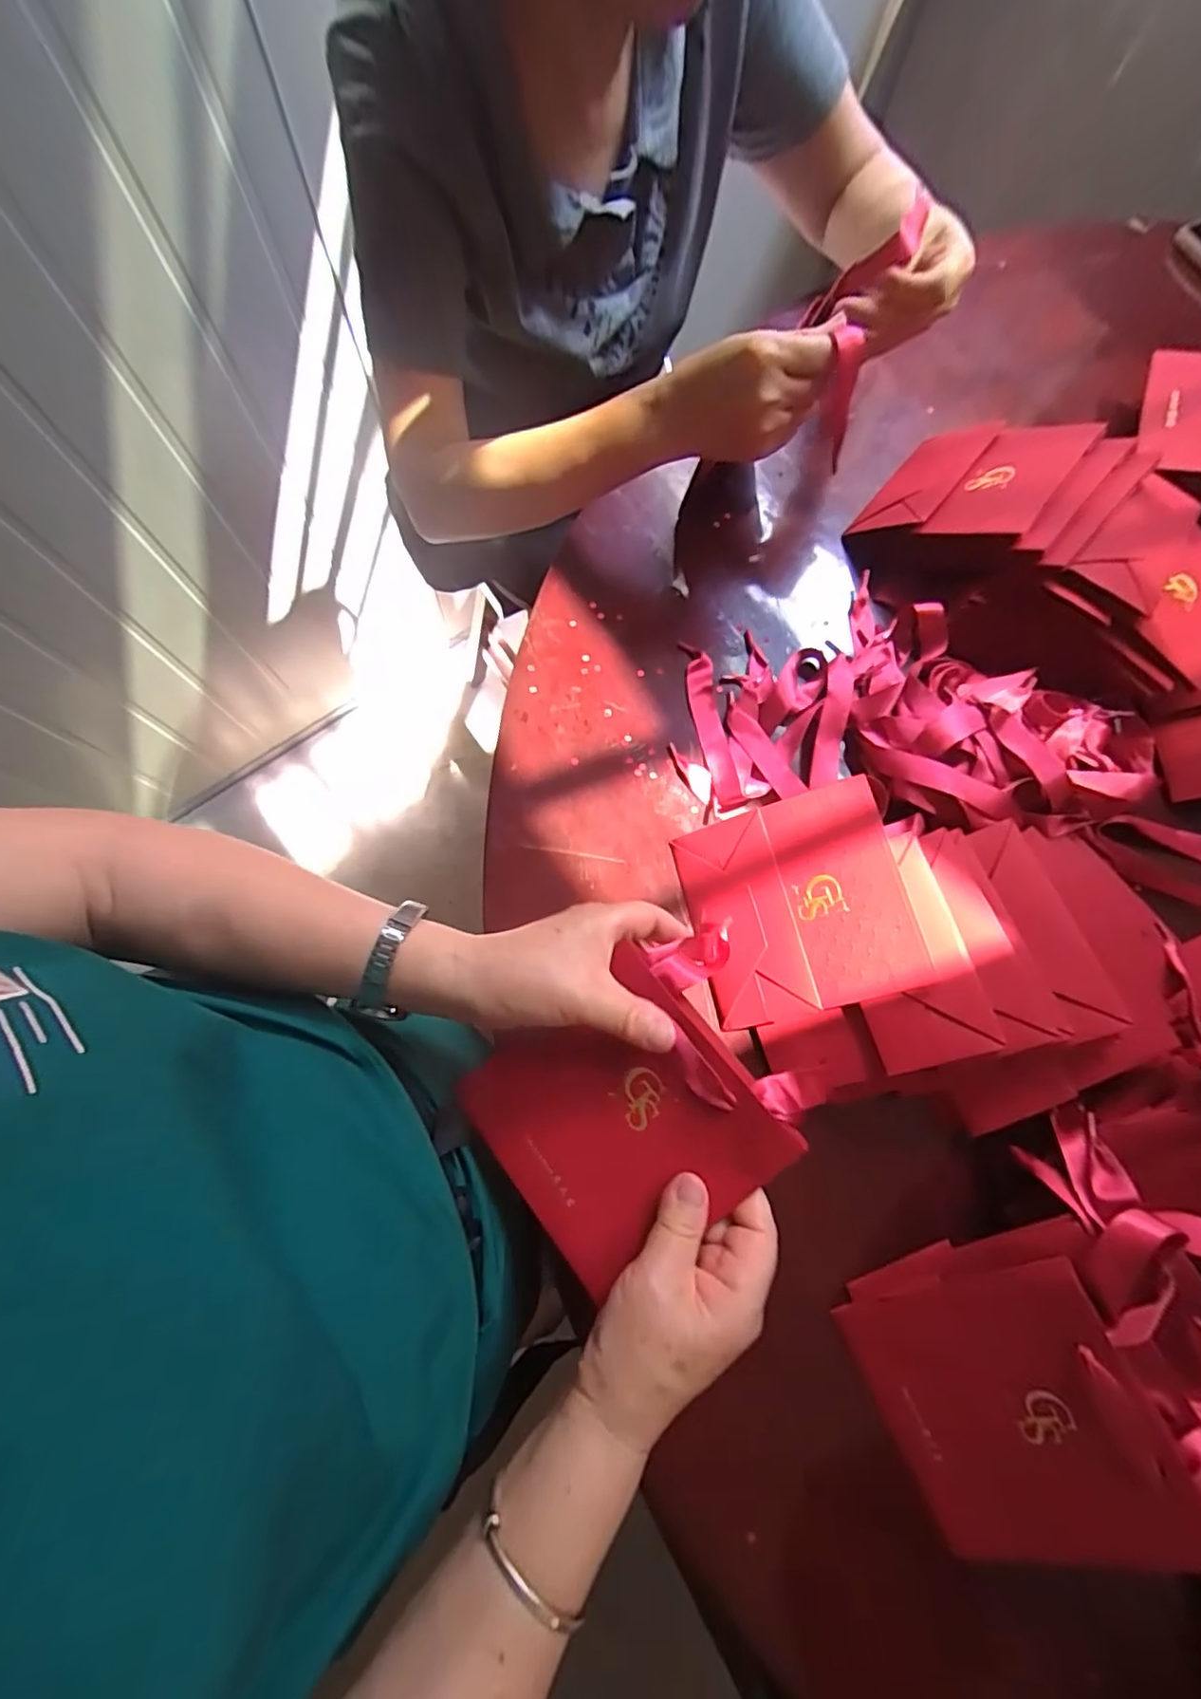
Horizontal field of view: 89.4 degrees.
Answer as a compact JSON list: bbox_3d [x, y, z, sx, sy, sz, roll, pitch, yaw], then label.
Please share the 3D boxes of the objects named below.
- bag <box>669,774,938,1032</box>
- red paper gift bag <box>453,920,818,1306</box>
[{"bbox_3d":[0.126,0.037,0.400,0.133,0.008,0.135,-20,76,19],"label":"bag"},{"bbox_3d":[0.019,0.135,0.326,0.170,0.021,0.127,-38,73,10],"label":"red paper gift bag"}]

